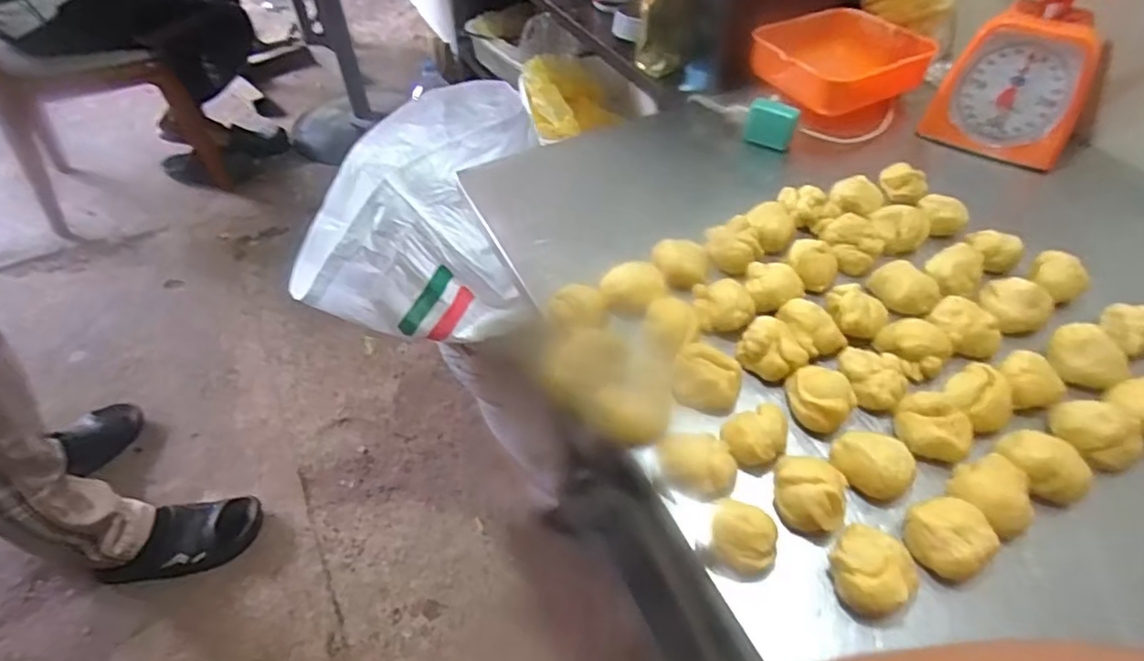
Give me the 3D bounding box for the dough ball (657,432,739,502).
[{"bbox_3d":[0.077,0.084,0.392,0.045,0.023,0.033,1,48,0],"label":"dough ball"}]

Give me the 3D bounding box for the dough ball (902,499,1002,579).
[{"bbox_3d":[0.215,0.118,0.364,0.045,0.030,0.042,0,48,0],"label":"dough ball"}]

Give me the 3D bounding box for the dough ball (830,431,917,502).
[{"bbox_3d":[0.184,0.084,0.391,0.046,0.029,0.036,33,56,25],"label":"dough ball"}]

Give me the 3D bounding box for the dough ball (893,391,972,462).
[{"bbox_3d":[0.231,0.062,0.408,0.040,0.031,0.035,16,50,13],"label":"dough ball"}]

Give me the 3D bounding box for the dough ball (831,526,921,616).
[{"bbox_3d":[0.162,0.134,0.347,0.043,0.028,0.039,34,56,26],"label":"dough ball"}]

